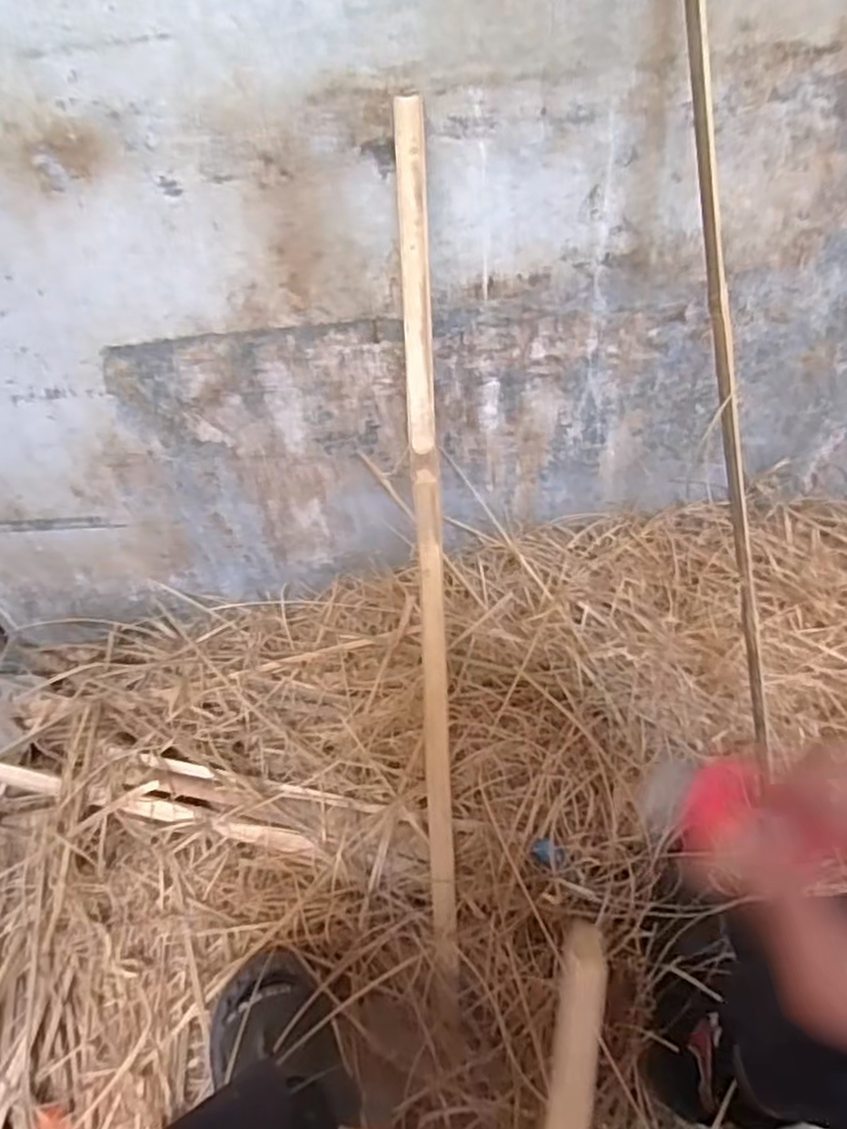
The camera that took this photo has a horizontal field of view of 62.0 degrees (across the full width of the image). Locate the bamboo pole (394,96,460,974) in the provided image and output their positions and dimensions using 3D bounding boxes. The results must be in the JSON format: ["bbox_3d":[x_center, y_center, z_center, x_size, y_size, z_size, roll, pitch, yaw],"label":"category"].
[{"bbox_3d":[0.006,0.024,0.685,0.026,0.837,0.015,-2,13,4],"label":"bamboo pole"}]

